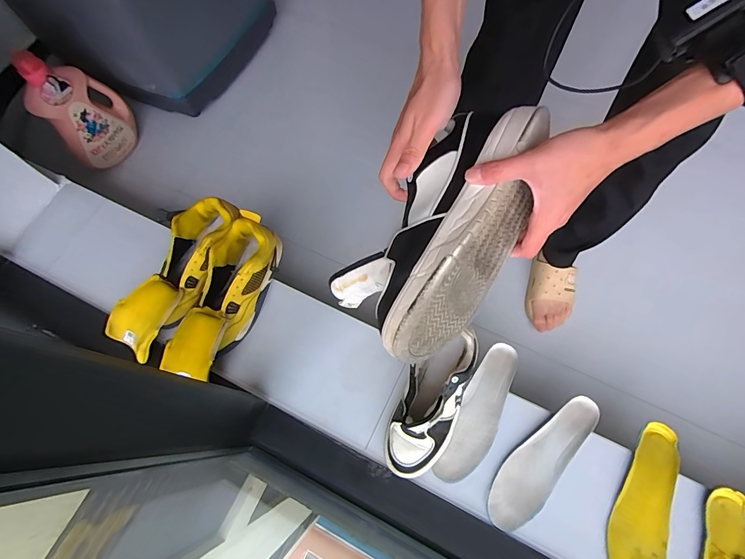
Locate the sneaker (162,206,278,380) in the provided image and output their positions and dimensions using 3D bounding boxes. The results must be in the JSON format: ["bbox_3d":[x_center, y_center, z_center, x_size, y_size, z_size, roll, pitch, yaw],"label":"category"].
[{"bbox_3d":[-0.283,0.034,0.764,0.106,0.104,0.317,20,71,10],"label":"sneaker"}]

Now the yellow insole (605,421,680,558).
[{"bbox_3d":[0.466,0.387,0.668,0.085,0.024,0.271,26,73,12],"label":"yellow insole"}]

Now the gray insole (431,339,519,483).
[{"bbox_3d":[0.199,0.243,0.726,0.072,0.020,0.265,25,73,12],"label":"gray insole"}]

